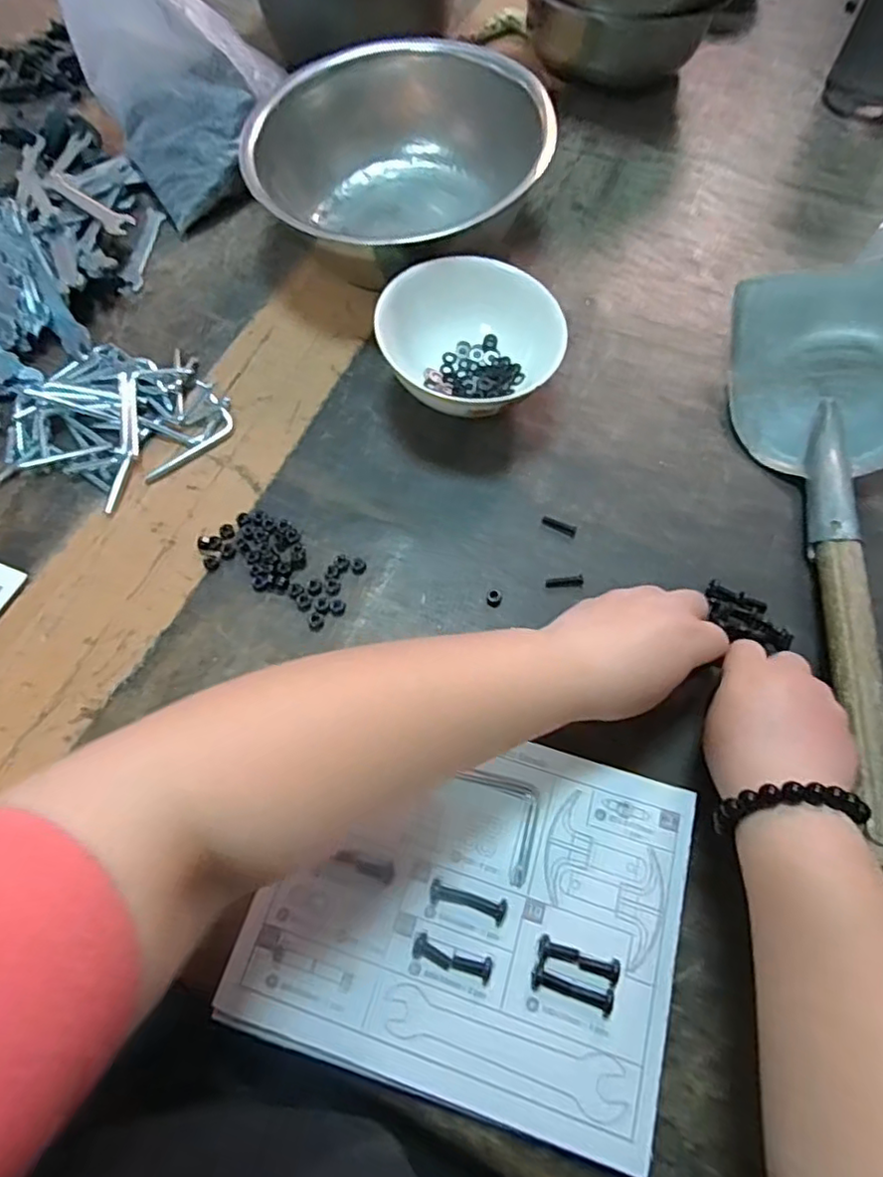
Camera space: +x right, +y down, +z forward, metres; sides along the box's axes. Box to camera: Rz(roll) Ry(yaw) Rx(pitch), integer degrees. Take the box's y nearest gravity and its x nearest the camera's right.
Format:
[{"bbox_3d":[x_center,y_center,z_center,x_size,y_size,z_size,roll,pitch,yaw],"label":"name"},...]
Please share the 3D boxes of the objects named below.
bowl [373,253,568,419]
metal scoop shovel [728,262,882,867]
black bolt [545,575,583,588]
[{"bbox_3d":[0.022,-0.174,0.460,0.123,0.072,0.123,0,64,0],"label":"bowl"},{"bbox_3d":[0.268,-0.044,0.395,0.118,0.077,0.411,6,64,3],"label":"metal scoop shovel"},{"bbox_3d":[0.083,-0.005,0.420,0.025,0.004,0.008,-3,64,-1],"label":"black bolt"}]

